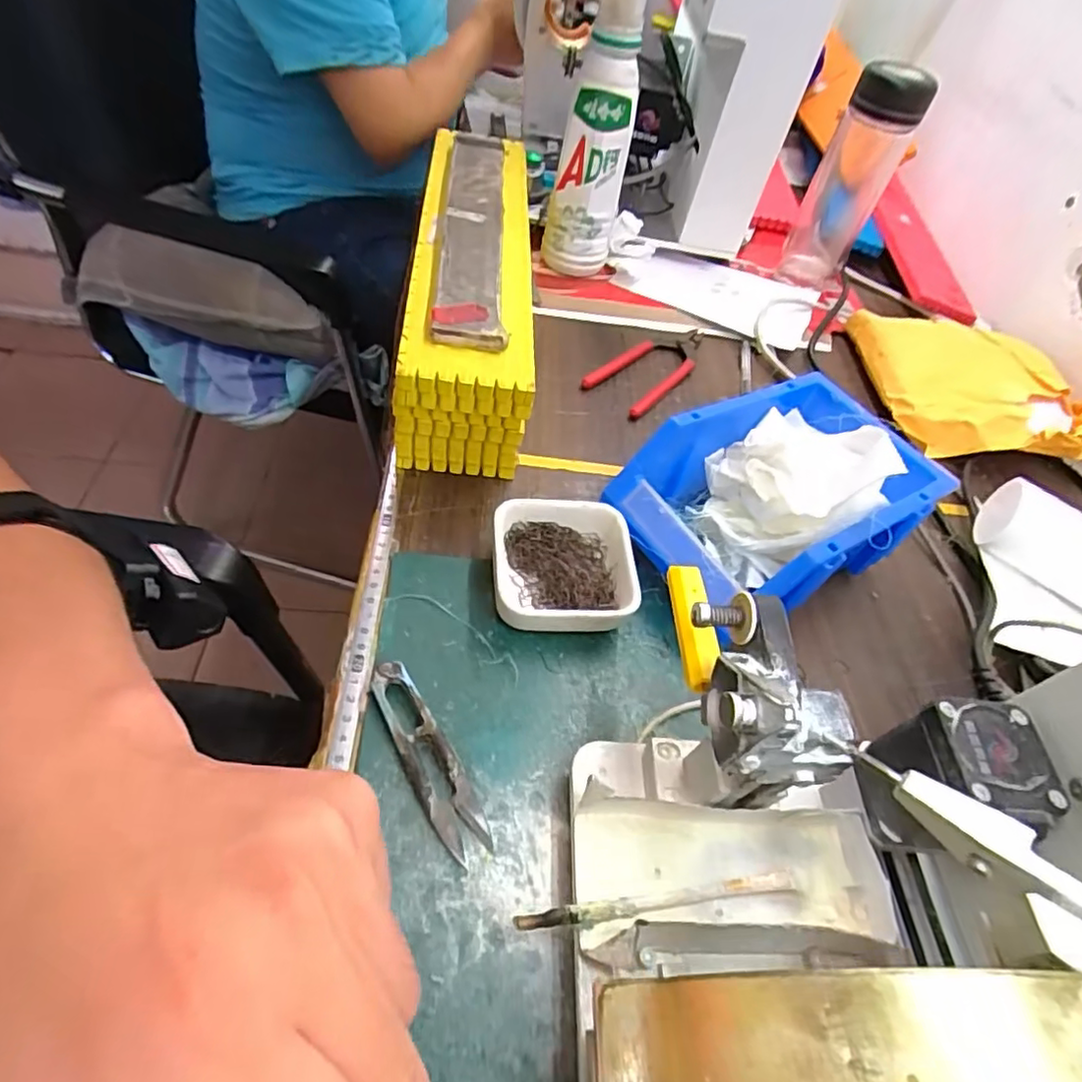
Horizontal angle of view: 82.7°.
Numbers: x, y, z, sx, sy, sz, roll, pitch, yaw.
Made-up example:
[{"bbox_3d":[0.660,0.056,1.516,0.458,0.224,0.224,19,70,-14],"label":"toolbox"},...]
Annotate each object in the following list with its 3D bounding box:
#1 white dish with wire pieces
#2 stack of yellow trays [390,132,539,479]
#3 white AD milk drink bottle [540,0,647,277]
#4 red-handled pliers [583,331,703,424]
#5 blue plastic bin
[{"bbox_3d":[0.014,0.016,0.364,0.082,0.032,0.080,3,52,-9],"label":"white dish with wire pieces"},{"bbox_3d":[-0.056,-0.201,0.487,0.083,0.109,0.333,5,52,-9],"label":"stack of yellow trays"},{"bbox_3d":[0.048,-0.358,0.538,0.066,0.249,0.080,8,51,-6],"label":"white AD milk drink bottle"},{"bbox_3d":[0.098,-0.155,0.532,0.055,0.010,0.143,34,54,16],"label":"red-handled pliers"},{"bbox_3d":[0.147,-0.029,0.386,0.181,0.080,0.125,-21,60,-26],"label":"blue plastic bin"}]

